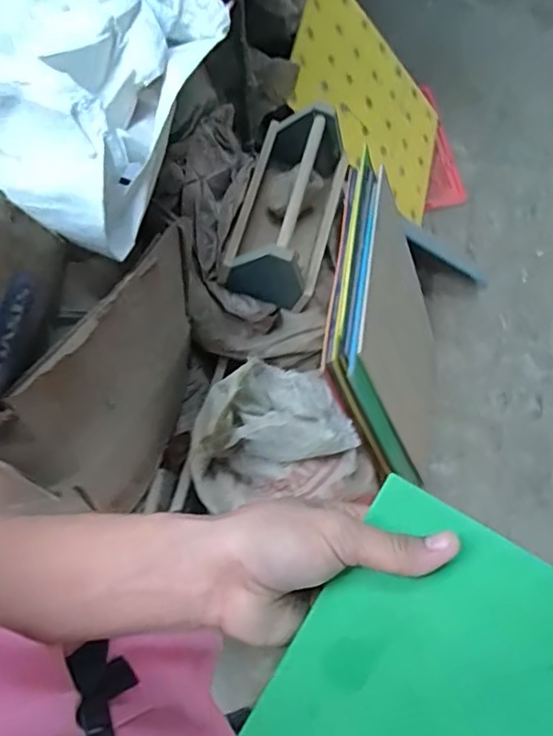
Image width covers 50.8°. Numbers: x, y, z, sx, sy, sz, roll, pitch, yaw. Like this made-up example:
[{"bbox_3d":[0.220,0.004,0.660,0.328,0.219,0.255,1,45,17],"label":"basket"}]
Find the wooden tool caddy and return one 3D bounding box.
[{"bbox_3d":[0.016,-0.274,1.002,0.156,0.172,0.306,13,67,6],"label":"wooden tool caddy"}]

